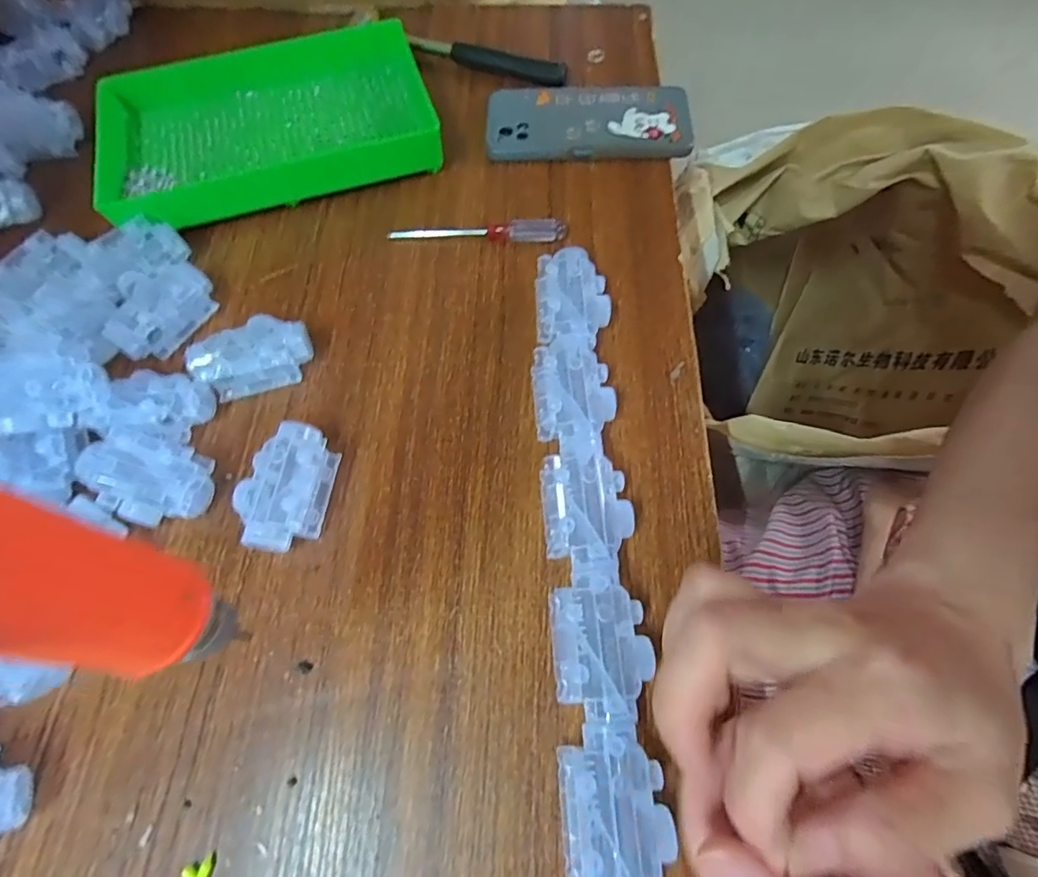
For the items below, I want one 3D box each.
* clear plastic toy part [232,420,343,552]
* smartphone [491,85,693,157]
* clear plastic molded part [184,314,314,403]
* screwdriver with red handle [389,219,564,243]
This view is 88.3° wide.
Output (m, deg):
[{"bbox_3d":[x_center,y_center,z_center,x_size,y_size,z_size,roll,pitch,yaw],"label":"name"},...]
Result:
[{"bbox_3d":[-0.133,0.027,0.301,0.046,0.028,0.069,6,65,3],"label":"clear plastic toy part"},{"bbox_3d":[0.056,-0.260,0.436,0.161,0.017,0.076,2,64,2],"label":"smartphone"},{"bbox_3d":[-0.168,-0.052,0.338,0.070,0.027,0.041,-23,66,-10],"label":"clear plastic molded part"},{"bbox_3d":[-0.030,-0.151,0.389,0.128,0.016,0.012,0,64,0],"label":"screwdriver with red handle"}]

